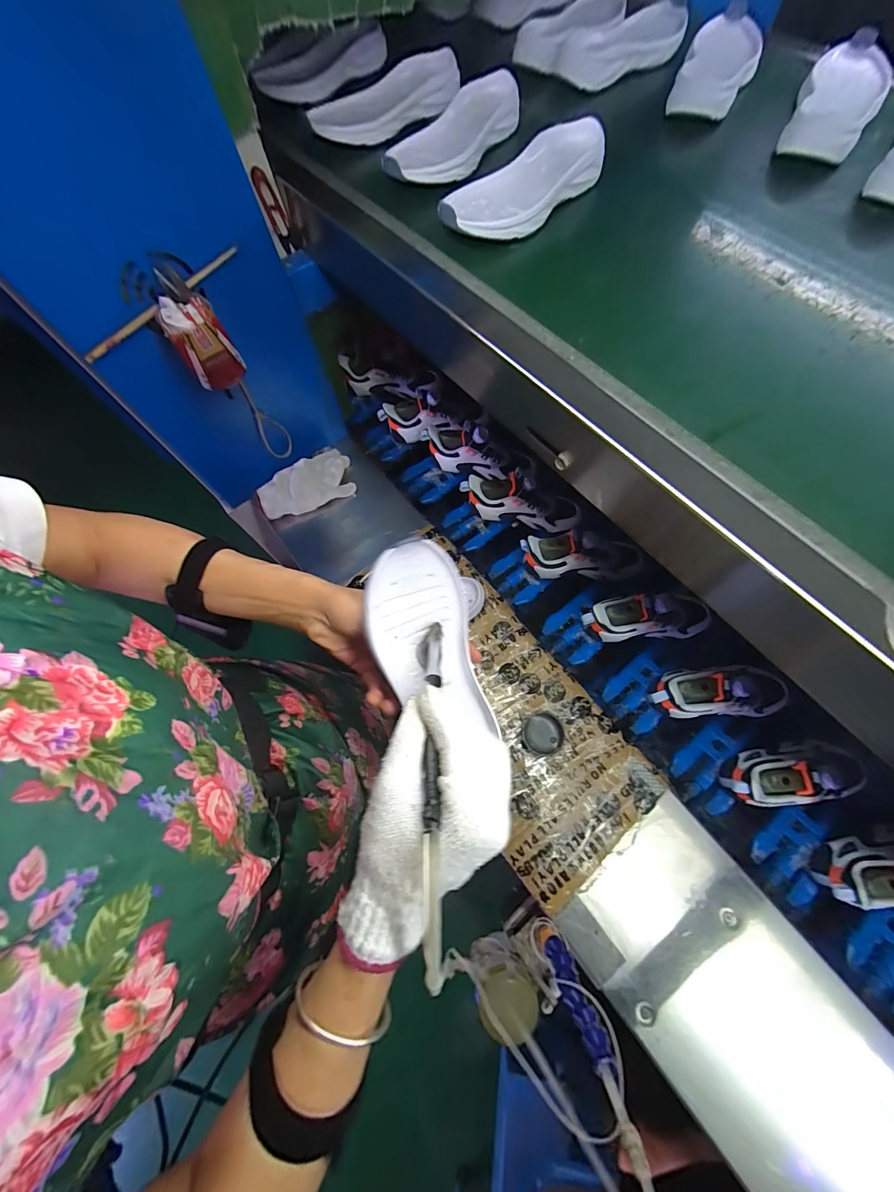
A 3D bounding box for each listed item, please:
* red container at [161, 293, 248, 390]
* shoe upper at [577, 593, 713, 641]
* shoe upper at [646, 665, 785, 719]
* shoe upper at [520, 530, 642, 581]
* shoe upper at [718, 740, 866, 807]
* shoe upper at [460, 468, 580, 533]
[{"bbox_3d":[-0.314,-0.325,0.518,0.064,0.089,0.058,-31,78,-8],"label":"red container"},{"bbox_3d":[0.322,0.034,0.641,0.221,0.098,0.075,-6,76,-2],"label":"shoe upper"},{"bbox_3d":[0.406,0.142,0.592,0.214,0.081,0.076,-1,76,-1],"label":"shoe upper"},{"bbox_3d":[0.230,-0.070,0.683,0.216,0.096,0.067,0,76,-1],"label":"shoe upper"},{"bbox_3d":[0.487,0.249,0.550,0.208,0.088,0.075,-5,76,-2],"label":"shoe upper"},{"bbox_3d":[0.133,-0.168,0.724,0.217,0.100,0.066,6,76,1],"label":"shoe upper"}]

